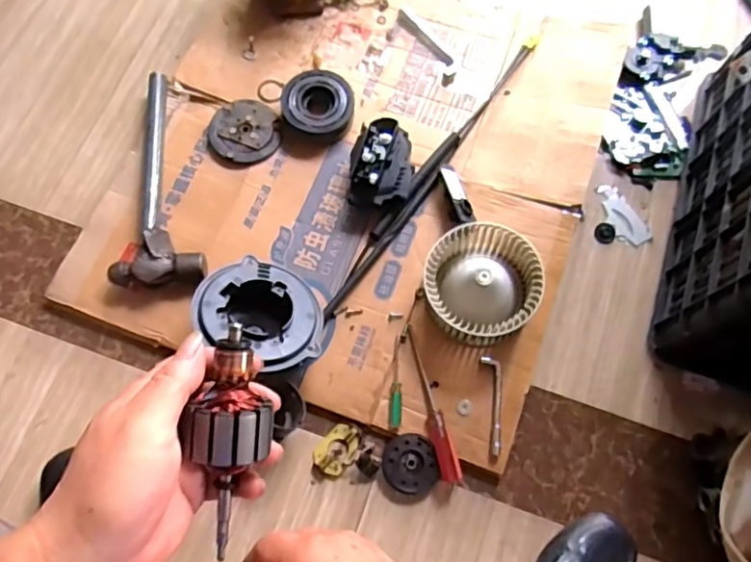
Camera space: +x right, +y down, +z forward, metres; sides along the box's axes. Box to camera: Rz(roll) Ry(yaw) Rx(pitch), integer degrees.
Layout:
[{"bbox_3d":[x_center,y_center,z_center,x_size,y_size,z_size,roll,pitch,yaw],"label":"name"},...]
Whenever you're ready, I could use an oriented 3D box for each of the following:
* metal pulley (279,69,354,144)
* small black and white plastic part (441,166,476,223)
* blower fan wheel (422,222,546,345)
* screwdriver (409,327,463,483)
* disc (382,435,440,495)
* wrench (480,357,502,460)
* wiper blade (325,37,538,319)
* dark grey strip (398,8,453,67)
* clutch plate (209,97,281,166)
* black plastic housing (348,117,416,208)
[{"bbox_3d":[-0.081,-0.257,0.857,0.107,0.038,0.105,29,72,10],"label":"metal pulley"},{"bbox_3d":[0.111,-0.117,0.807,0.029,0.035,0.090,-20,70,-8],"label":"small black and white plastic part"},{"bbox_3d":[0.132,0.004,0.744,0.137,0.077,0.137,0,69,0],"label":"blower fan wheel"},{"bbox_3d":[0.070,0.148,0.724,0.025,0.020,0.195,-13,70,-5],"label":"screwdriver"},{"bbox_3d":[0.042,0.227,0.722,0.064,0.023,0.070,0,69,0],"label":"disc"},{"bbox_3d":[0.149,0.154,0.725,0.024,0.015,0.119,-3,69,-1],"label":"wrench"},{"bbox_3d":[0.088,-0.168,0.838,0.030,0.023,0.531,34,73,12],"label":"wiper blade"},{"bbox_3d":[0.077,-0.385,0.929,0.019,0.007,0.127,-38,74,-13],"label":"dark grey strip"},{"bbox_3d":[-0.192,-0.220,0.855,0.095,0.014,0.110,-13,70,-5],"label":"clutch plate"},{"bbox_3d":[0.008,-0.156,0.811,0.086,0.066,0.114,5,71,0],"label":"black plastic housing"}]

